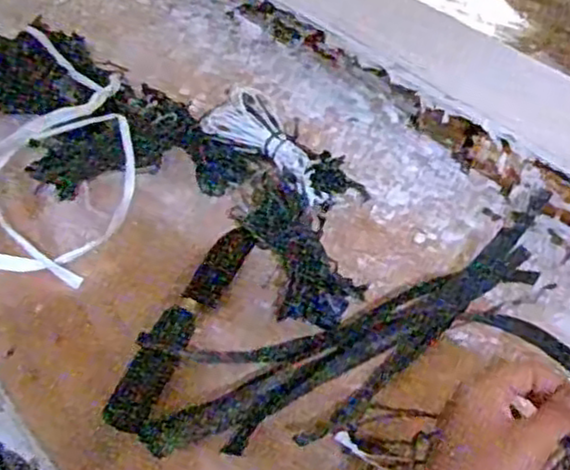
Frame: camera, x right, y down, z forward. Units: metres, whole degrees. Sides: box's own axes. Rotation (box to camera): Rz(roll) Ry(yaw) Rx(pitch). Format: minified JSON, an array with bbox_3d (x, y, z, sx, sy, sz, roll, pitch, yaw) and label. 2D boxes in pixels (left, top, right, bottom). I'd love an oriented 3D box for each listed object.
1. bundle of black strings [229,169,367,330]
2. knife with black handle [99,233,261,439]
[{"bbox_3d":[0.004,0.009,0.570,0.062,0.035,0.144,-16,49,-20],"label":"bundle of black strings"},{"bbox_3d":[-0.071,0.056,0.523,0.033,0.021,0.191,17,46,12],"label":"knife with black handle"}]

